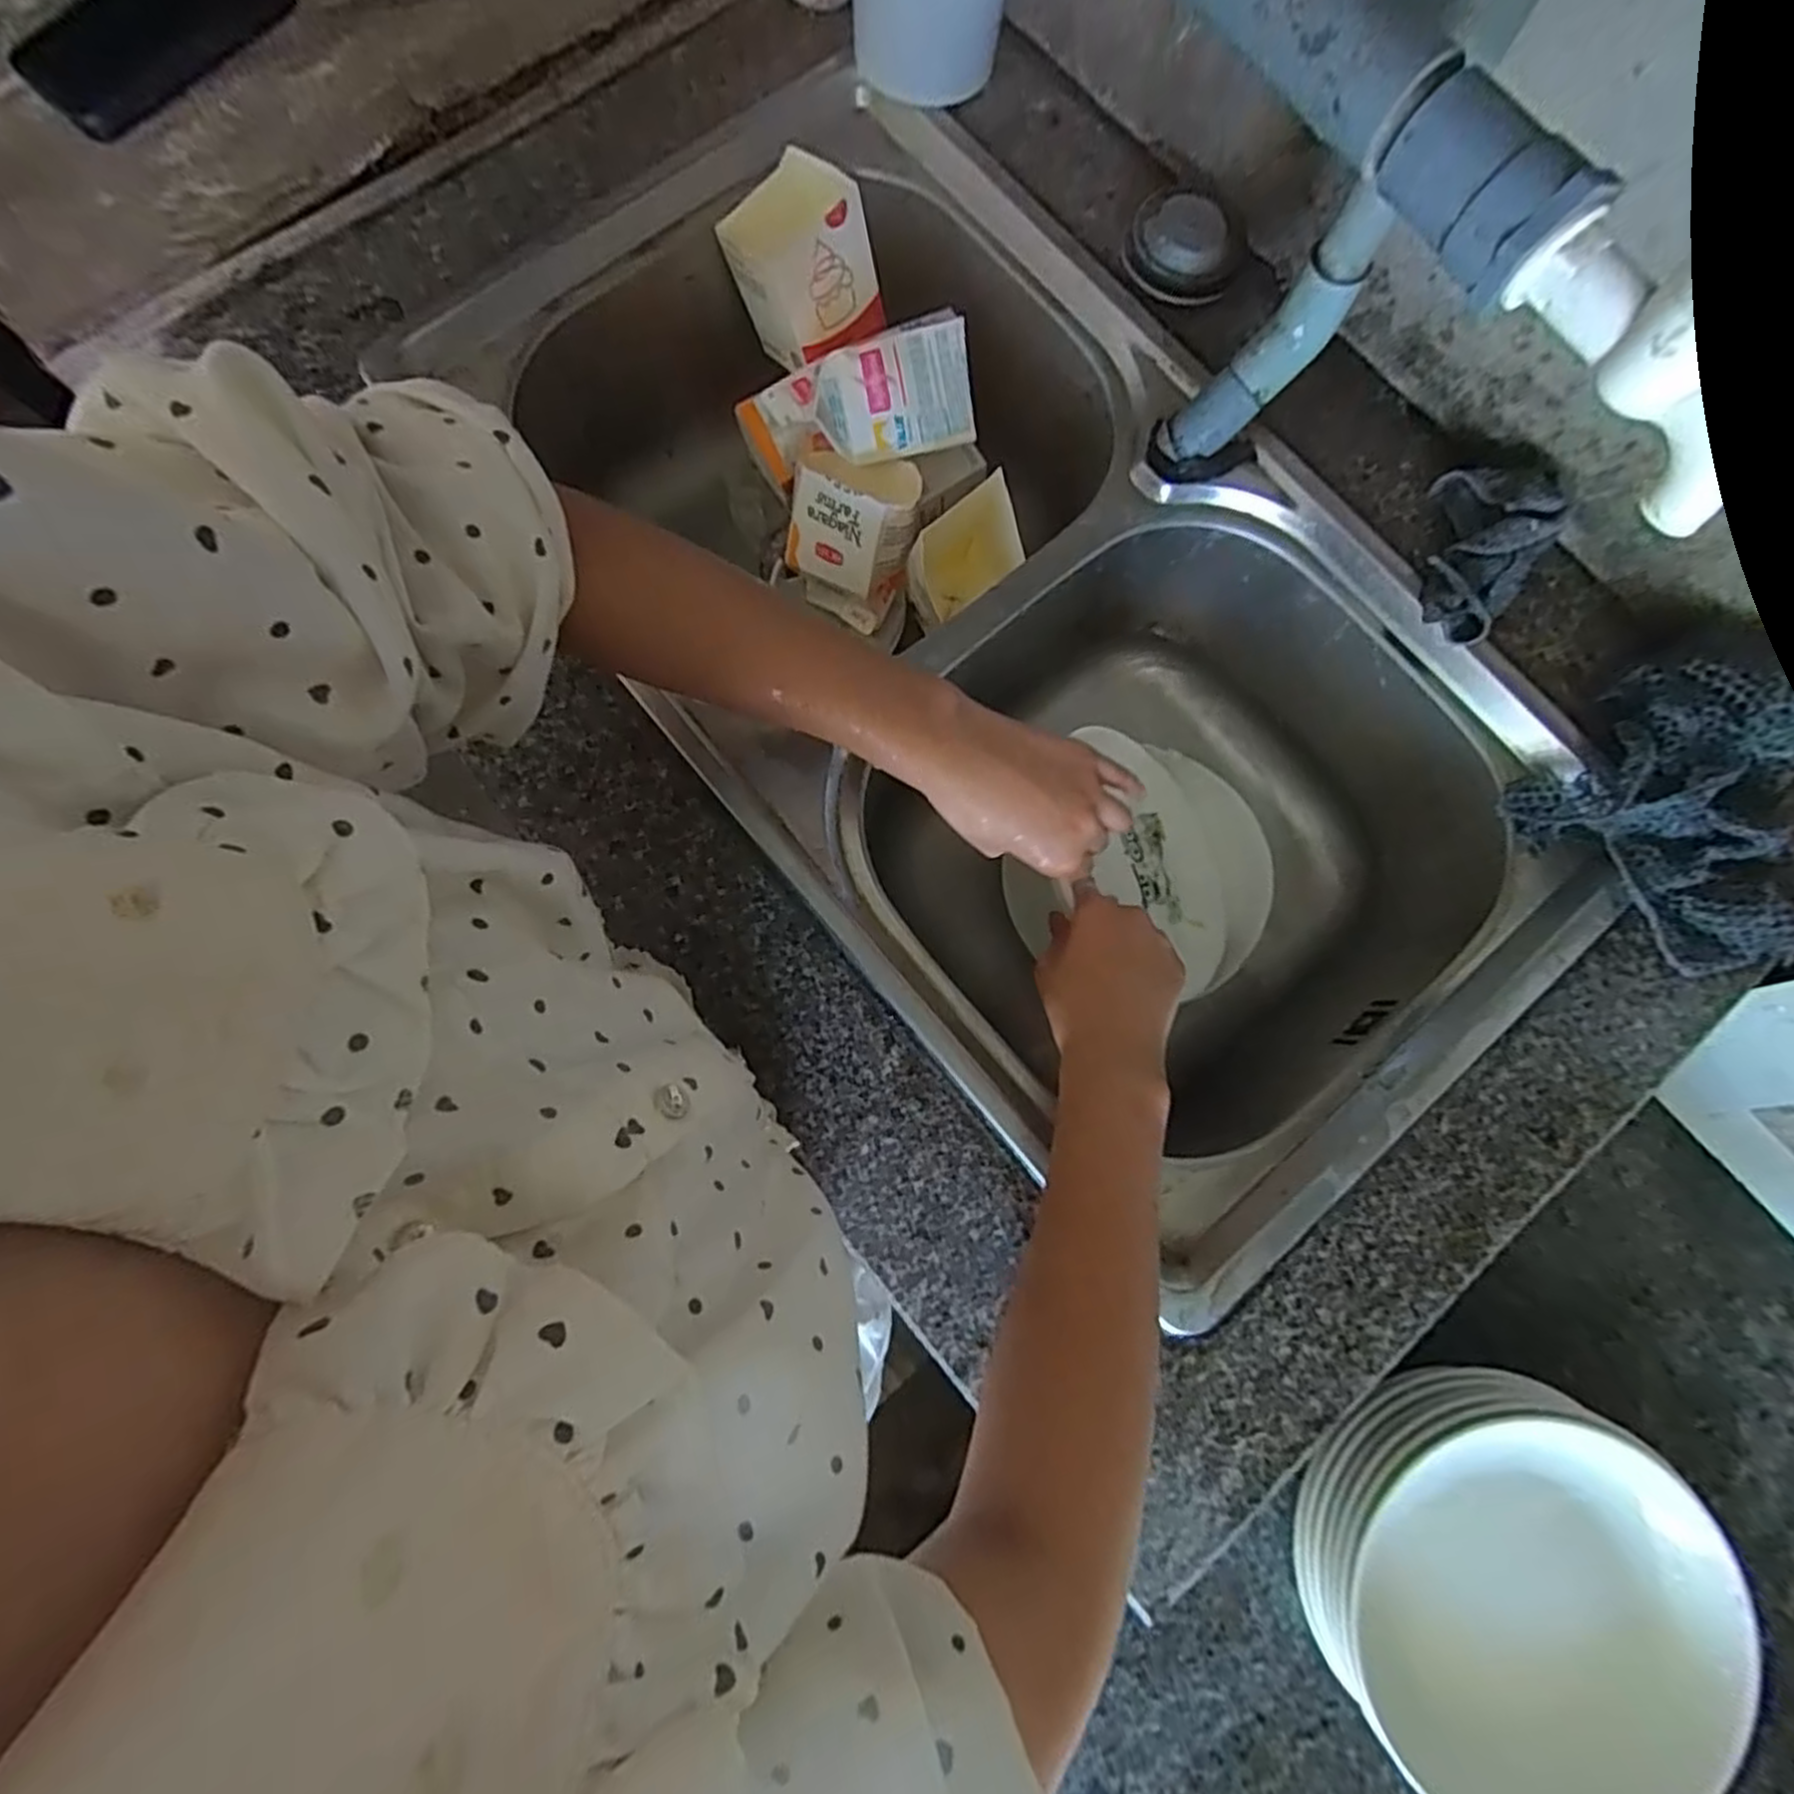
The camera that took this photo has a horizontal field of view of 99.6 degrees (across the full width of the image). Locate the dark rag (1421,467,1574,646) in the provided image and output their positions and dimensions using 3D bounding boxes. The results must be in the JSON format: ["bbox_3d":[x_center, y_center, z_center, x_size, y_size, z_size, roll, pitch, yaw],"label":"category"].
[{"bbox_3d":[0.356,-0.205,0.452,0.065,0.038,0.109,15,79,1],"label":"dark rag"}]

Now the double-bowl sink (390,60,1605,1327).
[{"bbox_3d":[0.054,-0.159,0.532,0.399,0.169,0.723,-40,83,-8],"label":"double-bowl sink"}]

